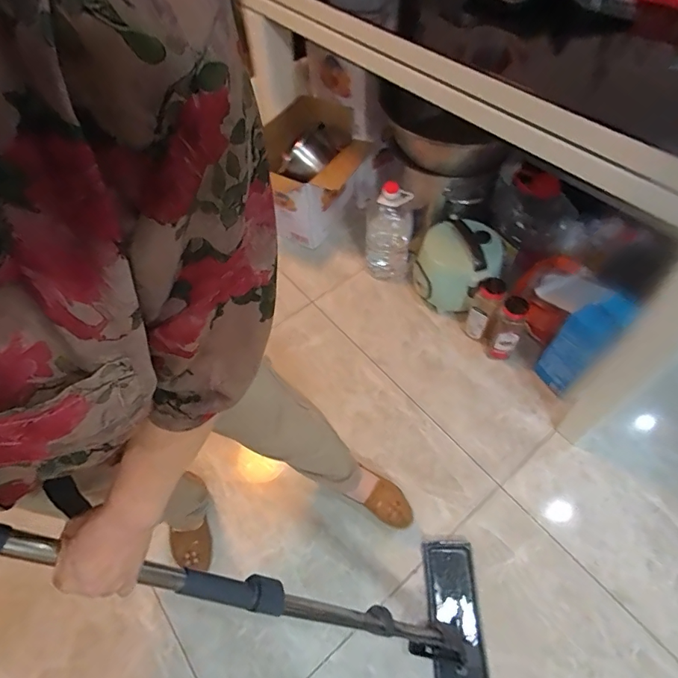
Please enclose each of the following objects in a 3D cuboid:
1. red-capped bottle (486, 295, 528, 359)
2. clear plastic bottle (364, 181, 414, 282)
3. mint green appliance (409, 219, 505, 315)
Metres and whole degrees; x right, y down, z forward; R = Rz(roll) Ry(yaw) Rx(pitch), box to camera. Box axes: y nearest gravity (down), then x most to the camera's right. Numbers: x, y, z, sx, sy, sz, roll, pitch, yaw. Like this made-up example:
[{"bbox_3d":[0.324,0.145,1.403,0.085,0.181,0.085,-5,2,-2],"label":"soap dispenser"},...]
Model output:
[{"bbox_3d":[0.485,-0.026,1.232,0.084,0.216,0.090,22,59,18],"label":"red-capped bottle"},{"bbox_3d":[0.162,-0.364,1.393,0.156,0.316,0.162,2,56,4],"label":"clear plastic bottle"},{"bbox_3d":[0.362,-0.232,1.352,0.251,0.269,0.267,-34,60,-19],"label":"mint green appliance"}]

